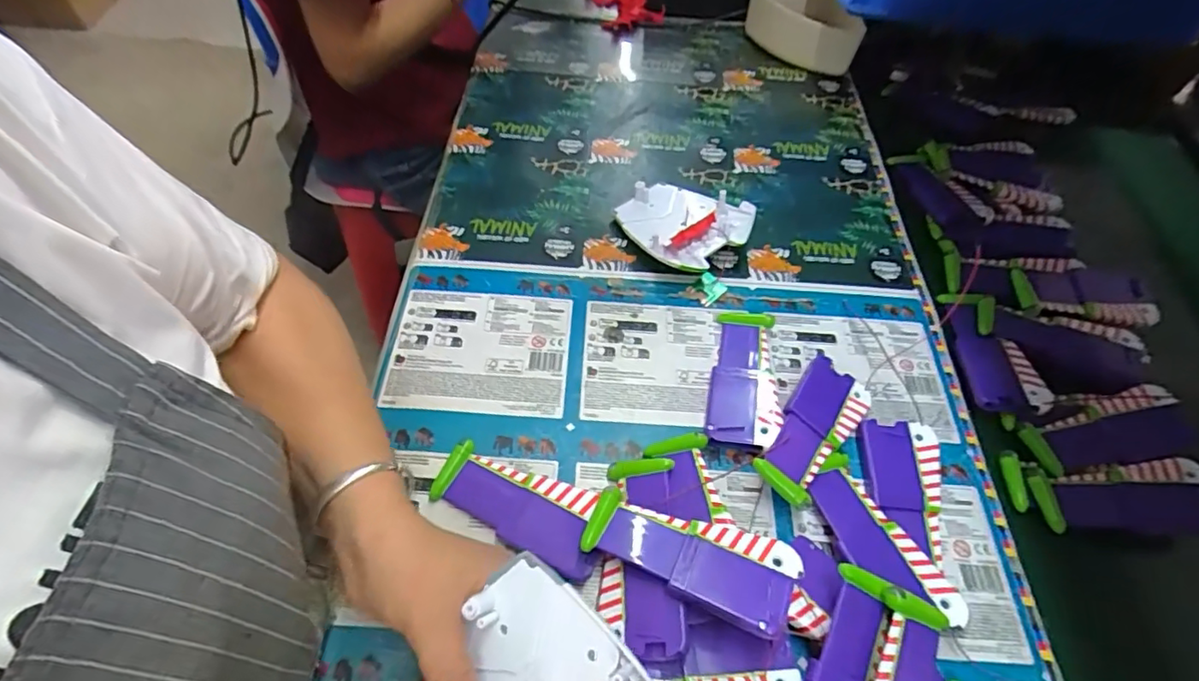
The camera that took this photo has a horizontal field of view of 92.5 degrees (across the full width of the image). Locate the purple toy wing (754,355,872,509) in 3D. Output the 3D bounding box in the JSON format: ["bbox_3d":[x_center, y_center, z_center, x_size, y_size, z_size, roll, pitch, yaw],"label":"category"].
[{"bbox_3d":[0.152,0.064,0.408,0.046,0.024,0.118,32,61,18],"label":"purple toy wing"}]

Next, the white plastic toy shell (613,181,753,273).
[{"bbox_3d":[0.071,-0.107,0.516,0.107,0.028,0.088,38,63,21],"label":"white plastic toy shell"}]

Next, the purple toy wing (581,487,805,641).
[{"bbox_3d":[0.052,0.122,0.333,0.119,0.008,0.050,19,50,17],"label":"purple toy wing"}]

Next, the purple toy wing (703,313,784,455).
[{"bbox_3d":[0.110,0.026,0.434,0.049,0.019,0.124,12,57,6],"label":"purple toy wing"}]

